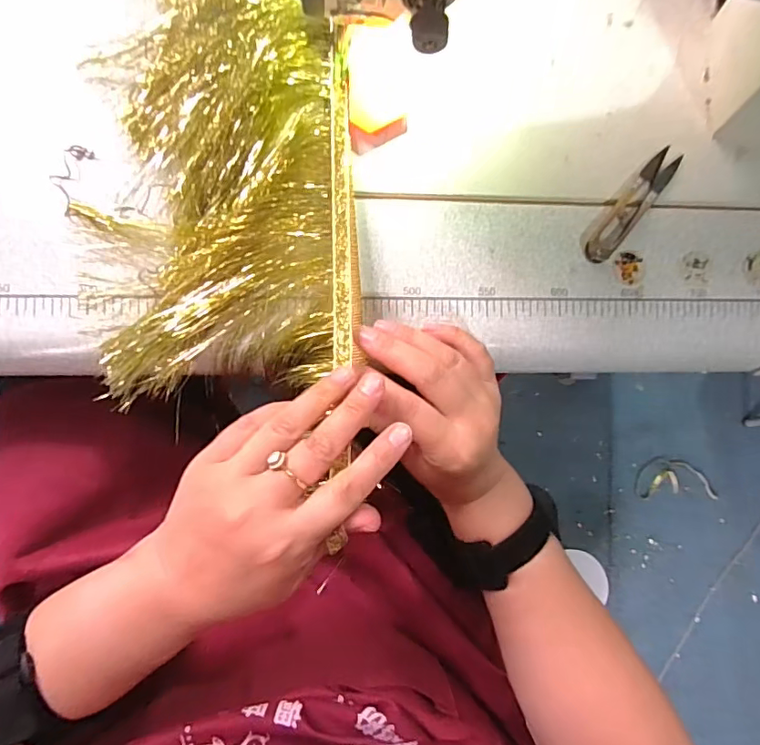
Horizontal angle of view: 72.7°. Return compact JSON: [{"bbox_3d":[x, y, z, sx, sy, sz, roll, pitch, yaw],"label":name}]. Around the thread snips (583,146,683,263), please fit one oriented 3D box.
[{"bbox_3d":[0.176,-0.116,0.356,0.022,0.007,0.099,42,84,-2],"label":"thread snips"}]

